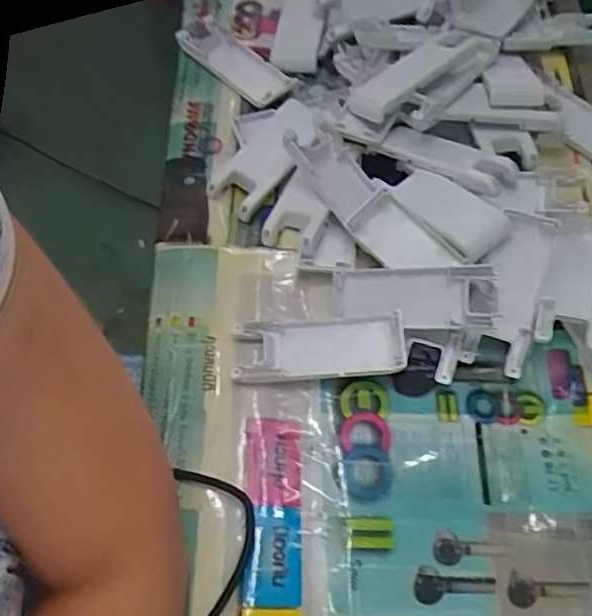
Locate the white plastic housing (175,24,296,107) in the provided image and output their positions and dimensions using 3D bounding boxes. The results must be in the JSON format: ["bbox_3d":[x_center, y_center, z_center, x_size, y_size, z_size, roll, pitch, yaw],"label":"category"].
[{"bbox_3d":[-0.050,-0.202,0.529,0.101,0.017,0.038,39,68,19],"label":"white plastic housing"}]

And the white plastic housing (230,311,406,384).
[{"bbox_3d":[0.014,0.025,0.401,0.103,0.025,0.040,-1,61,0],"label":"white plastic housing"}]

